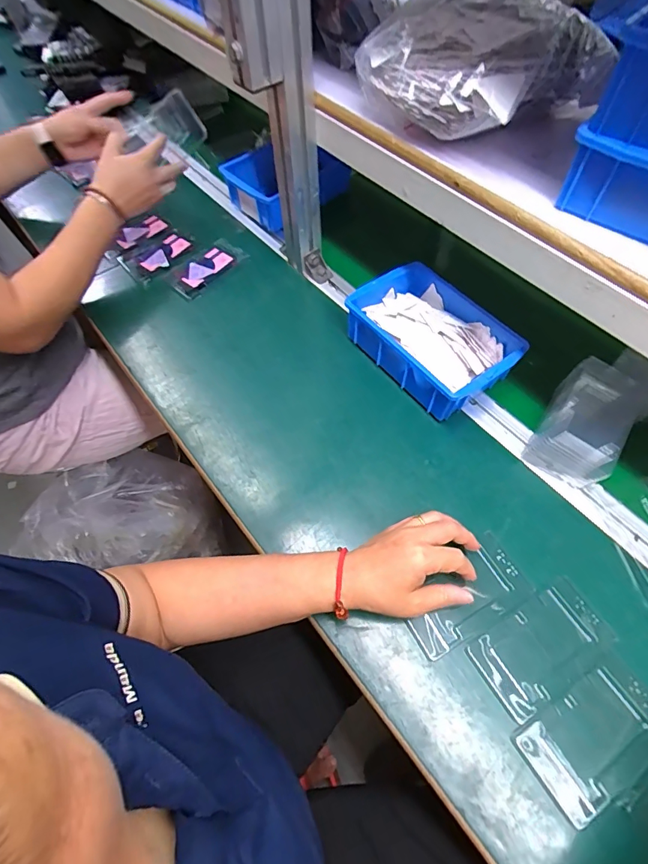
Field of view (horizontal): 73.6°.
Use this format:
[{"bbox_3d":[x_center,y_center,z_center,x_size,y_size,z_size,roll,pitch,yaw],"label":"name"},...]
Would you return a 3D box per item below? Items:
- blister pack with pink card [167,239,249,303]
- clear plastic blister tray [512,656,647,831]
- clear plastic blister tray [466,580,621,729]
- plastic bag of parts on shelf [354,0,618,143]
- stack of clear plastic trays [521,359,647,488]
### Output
[{"bbox_3d":[-0.186,-0.260,0.684,0.067,0.020,0.117,38,68,20],"label":"blister pack with pink card"},{"bbox_3d":[0.237,0.264,0.375,0.128,0.009,0.073,-28,63,-14],"label":"clear plastic blister tray"},{"bbox_3d":[0.207,0.202,0.409,0.125,0.013,0.071,-29,64,-14],"label":"clear plastic blister tray"},{"bbox_3d":[0.144,-0.353,0.414,0.167,0.076,0.168,-39,66,-19],"label":"plastic bag of parts on shelf"},{"bbox_3d":[0.303,-0.012,0.501,0.083,0.071,0.127,34,66,19],"label":"stack of clear plastic trays"}]

